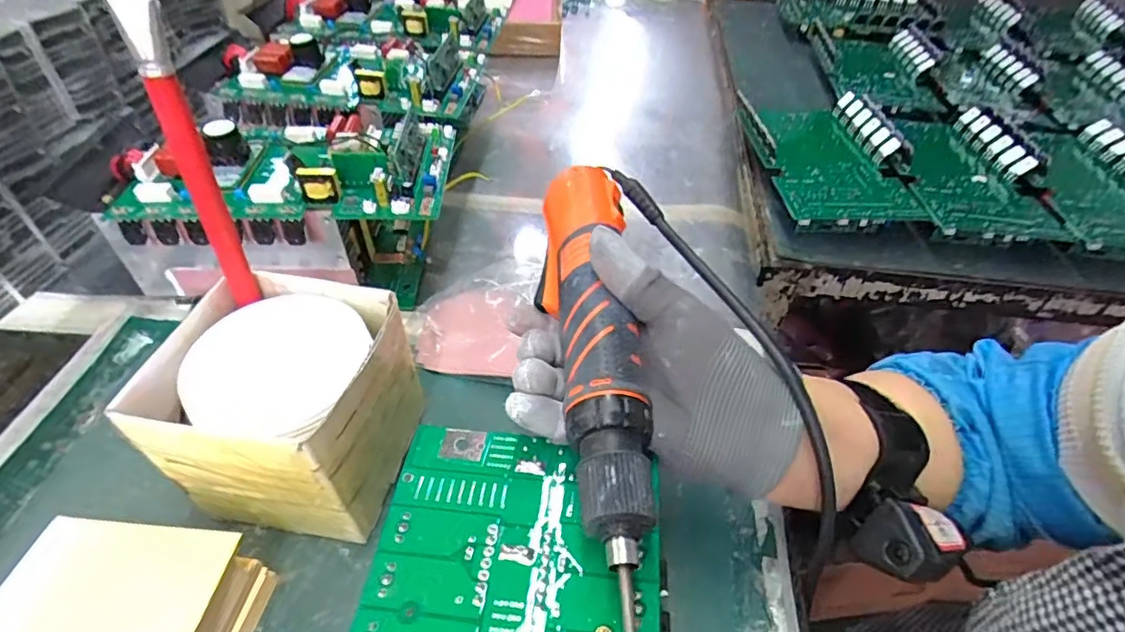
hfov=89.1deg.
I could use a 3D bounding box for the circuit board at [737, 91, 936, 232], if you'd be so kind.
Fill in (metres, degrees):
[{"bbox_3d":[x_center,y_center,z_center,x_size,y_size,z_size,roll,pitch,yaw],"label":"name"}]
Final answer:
[{"bbox_3d":[0.277,-0.166,0.601,0.147,0.051,0.230,-1,46,-3],"label":"circuit board"}]

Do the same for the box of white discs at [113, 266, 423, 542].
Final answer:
[{"bbox_3d":[-0.154,0.054,0.335,0.108,0.114,0.109,7,46,4],"label":"box of white discs"}]

